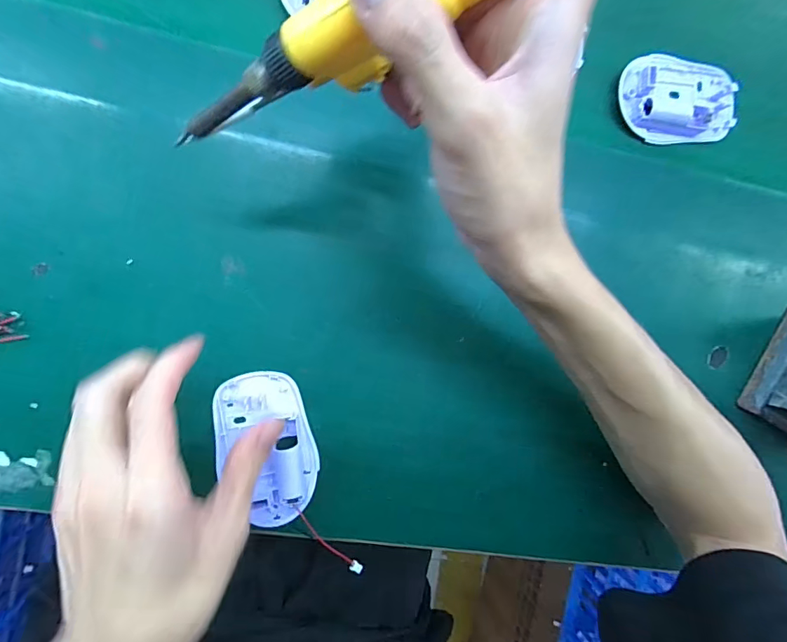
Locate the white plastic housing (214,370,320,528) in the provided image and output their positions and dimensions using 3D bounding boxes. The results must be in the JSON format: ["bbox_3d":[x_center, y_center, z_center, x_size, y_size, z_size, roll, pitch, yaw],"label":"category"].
[{"bbox_3d":[-0.081,0.082,0.288,0.061,0.014,0.097,-4,93,-8],"label":"white plastic housing"}]

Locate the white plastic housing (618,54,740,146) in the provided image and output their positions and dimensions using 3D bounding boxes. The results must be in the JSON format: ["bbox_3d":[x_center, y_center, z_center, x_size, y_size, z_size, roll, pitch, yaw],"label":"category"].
[{"bbox_3d":[0.209,-0.162,0.326,0.090,0.017,0.060,-1,92,-8],"label":"white plastic housing"}]

